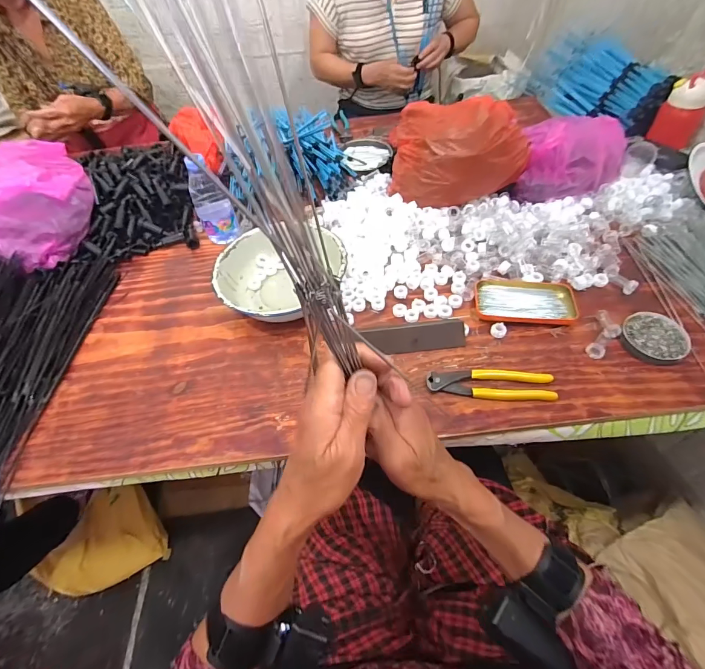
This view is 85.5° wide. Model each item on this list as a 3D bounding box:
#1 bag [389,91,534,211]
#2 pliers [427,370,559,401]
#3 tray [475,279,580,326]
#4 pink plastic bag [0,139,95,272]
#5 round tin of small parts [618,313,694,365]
[{"bbox_3d":[0.193,-0.323,0.689,0.244,0.149,0.135,6,54,10],"label":"bag"},{"bbox_3d":[0.187,0.069,0.521,0.165,0.014,0.040,2,53,7],"label":"pliers"},{"bbox_3d":[0.270,-0.053,0.597,0.148,0.012,0.084,1,53,6],"label":"tray"},{"bbox_3d":[-0.605,-0.243,0.691,0.215,0.142,0.209,21,58,19],"label":"pink plastic bag"},{"bbox_3d":[0.429,0.006,0.542,0.084,0.017,0.076,22,58,20],"label":"round tin of small parts"}]

